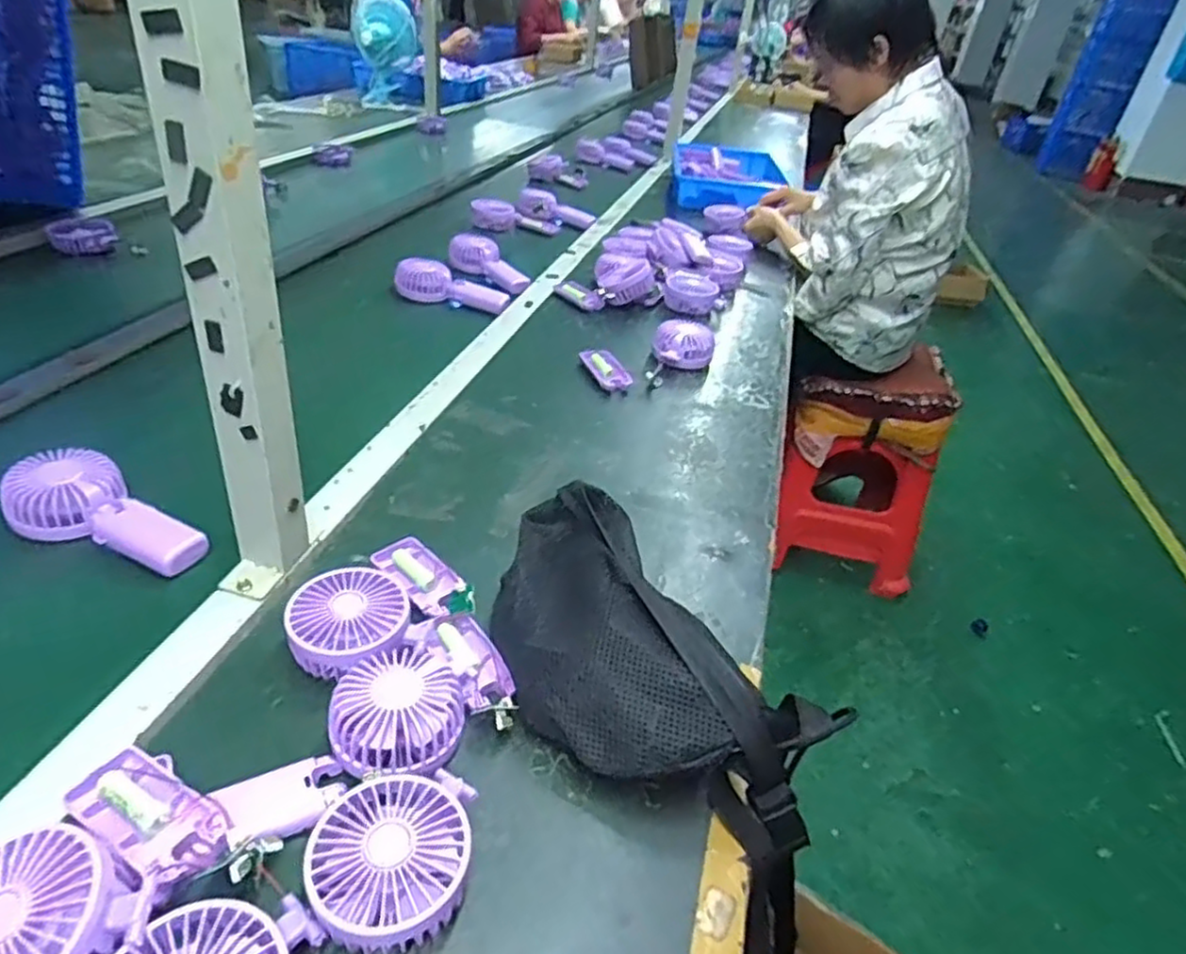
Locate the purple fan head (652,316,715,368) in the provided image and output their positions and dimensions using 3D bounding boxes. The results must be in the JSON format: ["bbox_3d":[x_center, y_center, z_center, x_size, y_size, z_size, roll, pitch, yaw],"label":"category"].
[{"bbox_3d":[0.130,-0.185,1.021,0.091,0.055,0.085,8,34,2],"label":"purple fan head"}]

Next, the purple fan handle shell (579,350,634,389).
[{"bbox_3d":[0.015,-0.144,0.966,0.040,0.023,0.084,-14,39,-28],"label":"purple fan handle shell"}]

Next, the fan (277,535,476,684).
[{"bbox_3d":[-0.169,0.097,0.568,0.105,0.041,0.147,28,39,28],"label":"fan"}]

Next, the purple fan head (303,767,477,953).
[{"bbox_3d":[-0.109,0.216,0.409,0.103,0.045,0.087,-19,42,-33],"label":"purple fan head"}]

